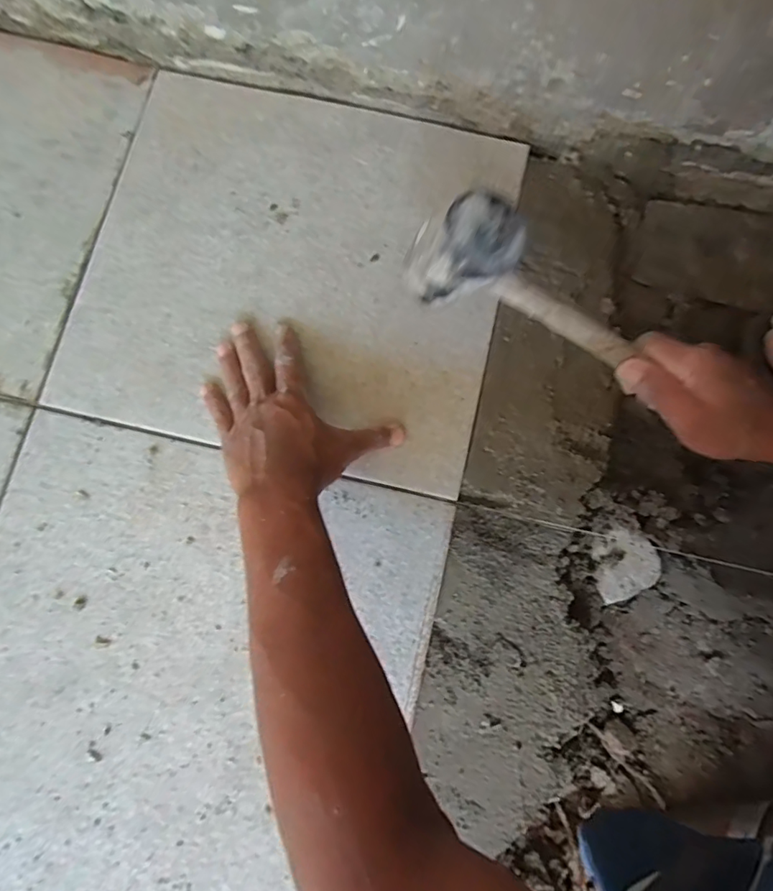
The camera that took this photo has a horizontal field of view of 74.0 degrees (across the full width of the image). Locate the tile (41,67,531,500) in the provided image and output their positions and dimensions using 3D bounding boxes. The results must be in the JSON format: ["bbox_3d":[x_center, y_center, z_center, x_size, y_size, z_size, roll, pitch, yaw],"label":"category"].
[{"bbox_3d":[-0.087,-0.178,0.502,0.391,0.010,0.375,13,79,2],"label":"tile"}]

